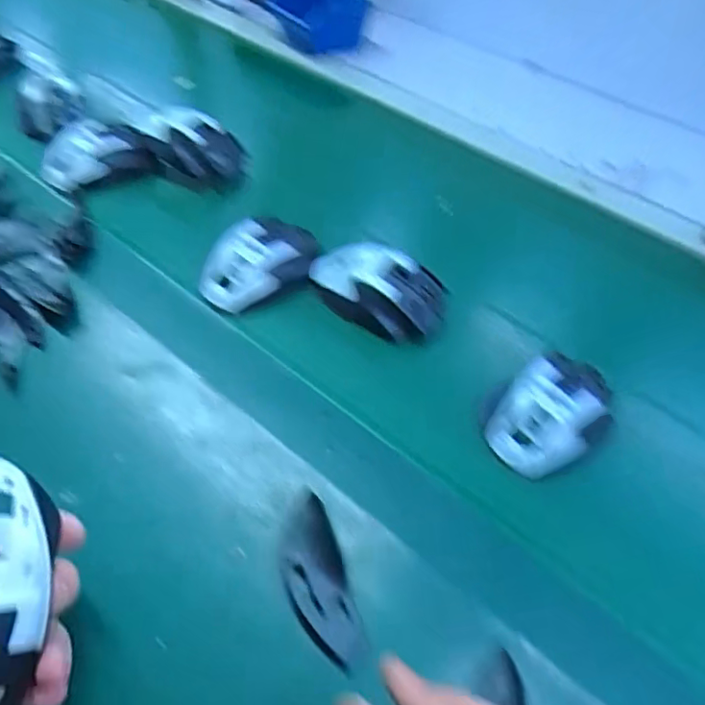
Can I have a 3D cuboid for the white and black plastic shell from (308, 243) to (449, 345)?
[{"bbox_3d":[0.019,-0.055,0.482,0.120,0.040,0.063,20,49,13],"label":"white and black plastic shell"}]

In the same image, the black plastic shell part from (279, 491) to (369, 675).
[{"bbox_3d":[-0.021,0.135,0.335,0.036,0.014,0.098,-12,50,-15],"label":"black plastic shell part"}]

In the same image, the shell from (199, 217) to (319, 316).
[{"bbox_3d":[-0.080,-0.081,0.495,0.109,0.034,0.074,-18,52,-20],"label":"shell"}]

